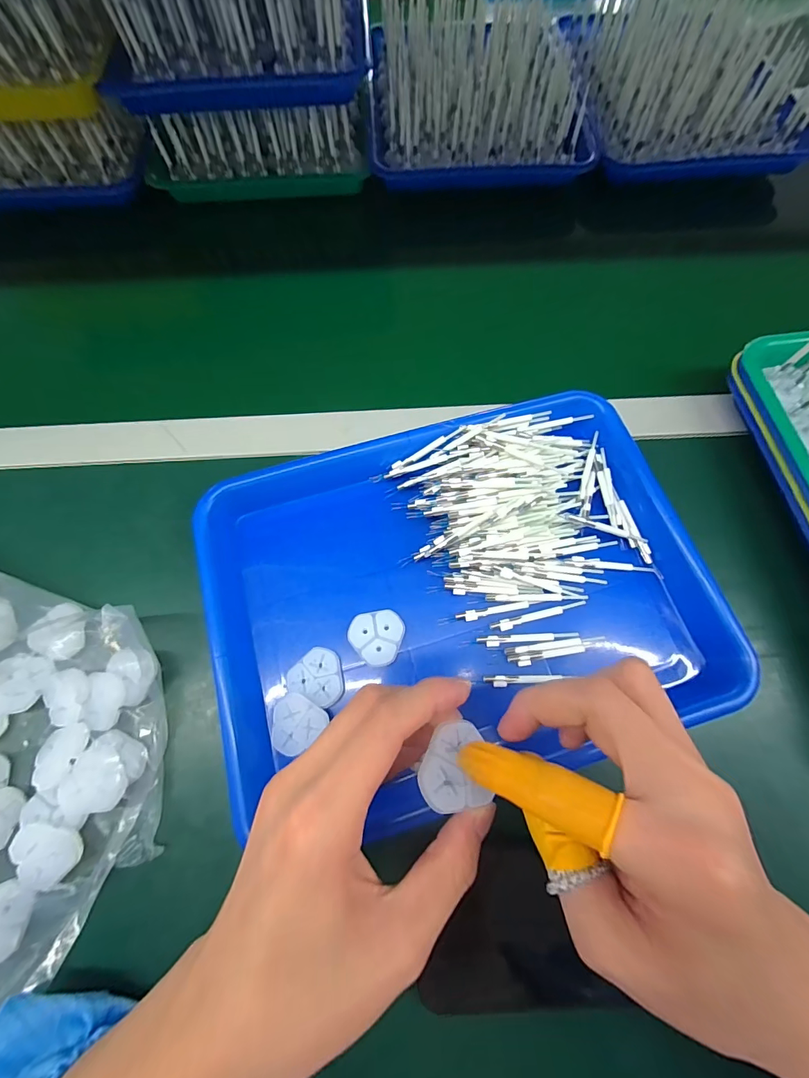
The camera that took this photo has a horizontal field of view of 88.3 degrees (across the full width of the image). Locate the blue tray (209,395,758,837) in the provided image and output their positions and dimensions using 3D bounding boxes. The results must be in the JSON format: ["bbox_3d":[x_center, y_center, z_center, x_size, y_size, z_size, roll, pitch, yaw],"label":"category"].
[{"bbox_3d":[0.036,0.031,0.289,0.324,0.040,0.239,-13,70,-4],"label":"blue tray"}]

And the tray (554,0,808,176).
[{"bbox_3d":[0.324,-0.543,0.483,0.232,0.066,0.276,-4,69,-1],"label":"tray"}]

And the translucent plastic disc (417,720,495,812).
[{"bbox_3d":[0.022,0.101,0.186,0.030,0.007,0.034,-5,70,-1],"label":"translucent plastic disc"}]

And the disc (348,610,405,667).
[{"bbox_3d":[-0.019,0.068,0.286,0.036,0.009,0.036,0,69,1],"label":"disc"}]

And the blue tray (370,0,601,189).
[{"bbox_3d":[0.086,-0.530,0.480,0.249,0.058,0.279,-1,69,0],"label":"blue tray"}]

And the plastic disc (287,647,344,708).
[{"bbox_3d":[-0.056,0.091,0.277,0.036,0.013,0.032,21,71,8],"label":"plastic disc"}]

